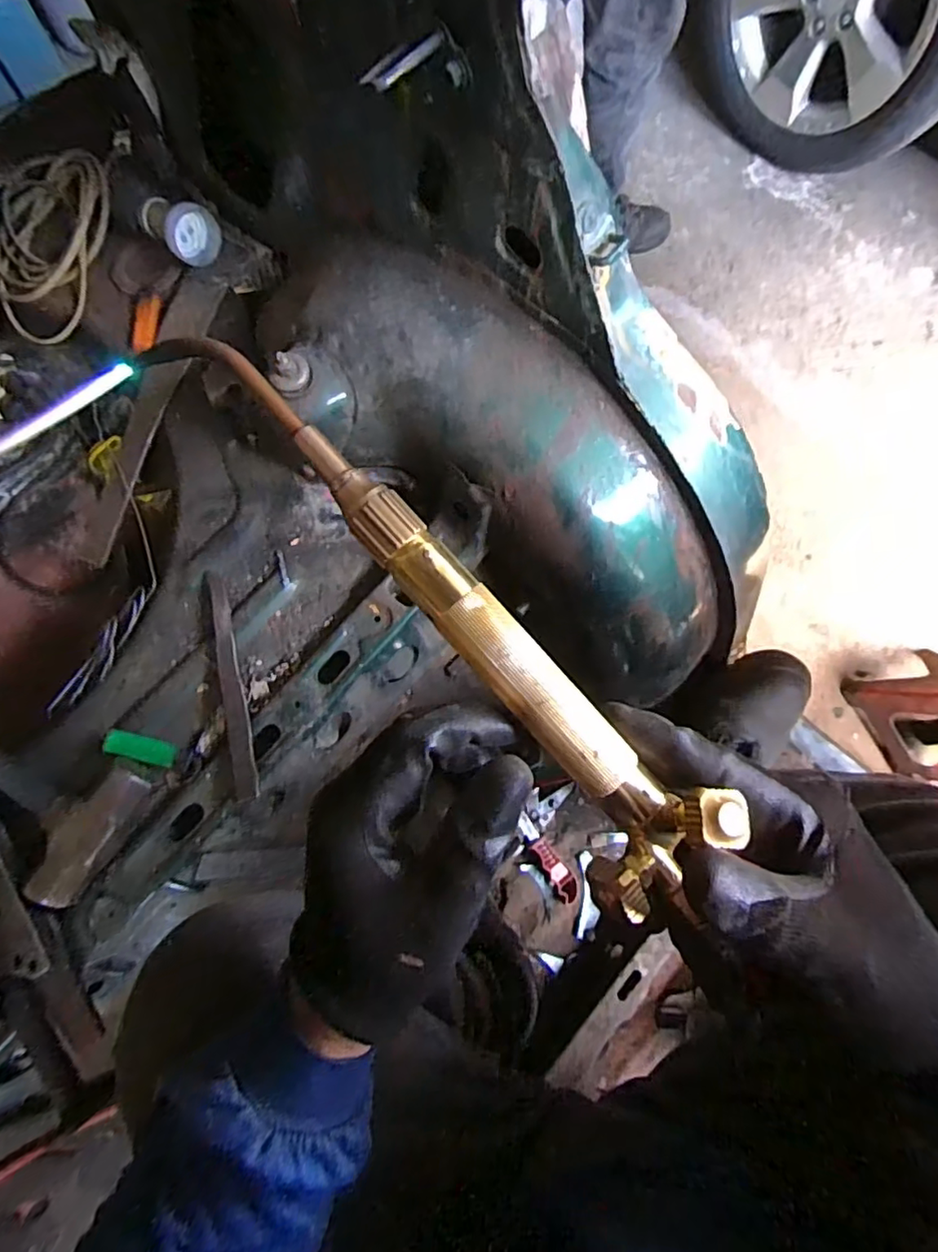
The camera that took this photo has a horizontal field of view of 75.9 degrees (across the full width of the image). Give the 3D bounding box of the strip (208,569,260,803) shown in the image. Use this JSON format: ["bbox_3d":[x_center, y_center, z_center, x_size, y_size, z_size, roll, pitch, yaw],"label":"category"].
[{"bbox_3d":[-0.236,0.054,0.598,0.024,0.010,0.229,-16,77,5],"label":"strip"}]

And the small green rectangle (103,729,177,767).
[{"bbox_3d":[-0.314,0.117,0.577,0.063,0.009,0.022,24,74,-22],"label":"small green rectangle"}]

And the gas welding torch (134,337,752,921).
[{"bbox_3d":[-0.015,-0.013,0.244,0.053,0.030,0.301,-41,88,-10],"label":"gas welding torch"}]

